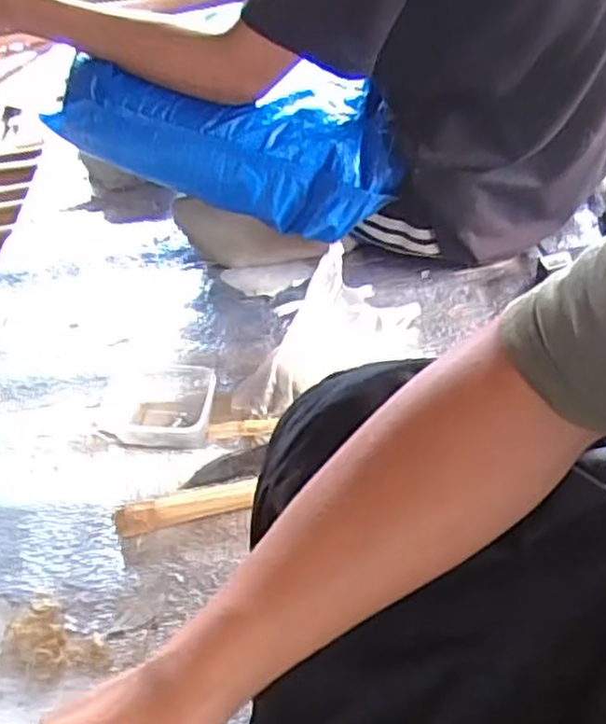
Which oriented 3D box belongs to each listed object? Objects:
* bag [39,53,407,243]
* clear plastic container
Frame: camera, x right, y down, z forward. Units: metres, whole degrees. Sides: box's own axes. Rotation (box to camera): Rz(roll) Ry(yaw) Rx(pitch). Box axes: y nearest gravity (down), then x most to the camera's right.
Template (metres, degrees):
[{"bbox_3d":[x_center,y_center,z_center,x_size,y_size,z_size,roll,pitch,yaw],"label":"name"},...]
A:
[{"bbox_3d":[-0.078,-0.244,0.822,0.365,0.159,0.094,8,42,-5],"label":"bag"},{"bbox_3d":[-0.151,0.040,0.755,0.125,0.038,0.112,-2,42,6],"label":"clear plastic container"}]

